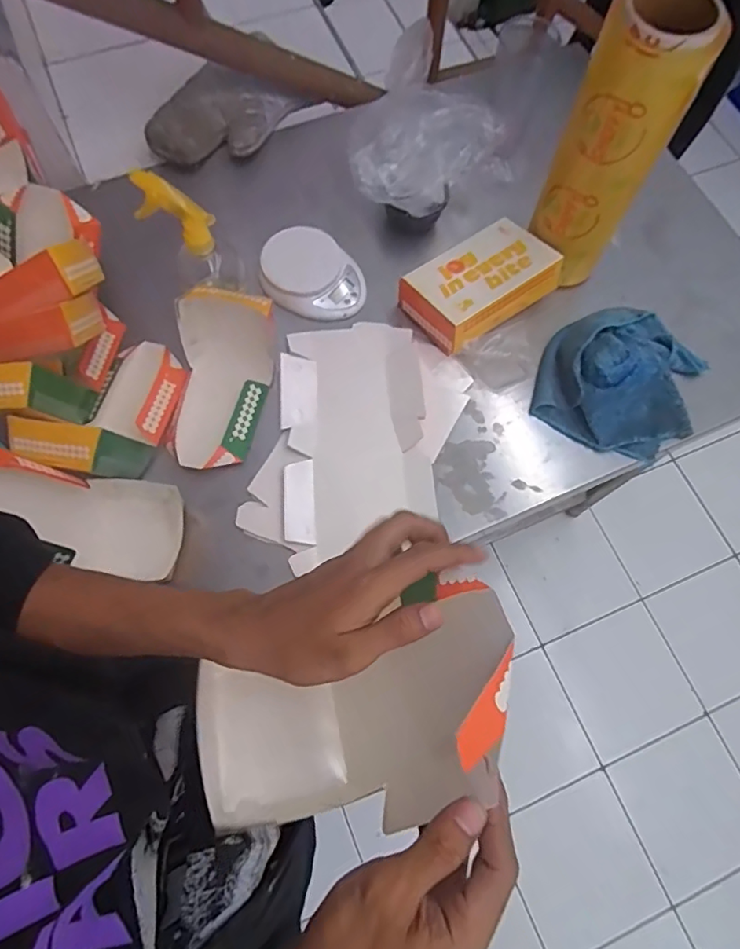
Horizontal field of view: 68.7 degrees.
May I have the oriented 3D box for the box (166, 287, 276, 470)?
[{"bbox_3d":[-0.183,-0.115,0.653,0.115,0.096,0.199,3,70,0],"label":"box"}]

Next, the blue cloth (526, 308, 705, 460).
[{"bbox_3d":[0.327,-0.134,0.687,0.198,0.061,0.213,31,73,10],"label":"blue cloth"}]

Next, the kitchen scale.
[{"bbox_3d":[-0.077,-0.273,0.740,0.147,0.034,0.120,31,73,10],"label":"kitchen scale"}]

